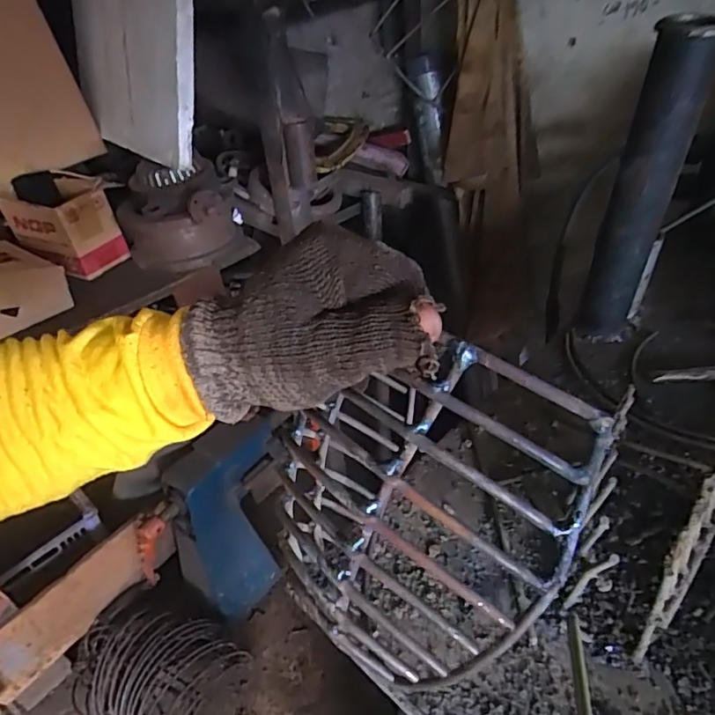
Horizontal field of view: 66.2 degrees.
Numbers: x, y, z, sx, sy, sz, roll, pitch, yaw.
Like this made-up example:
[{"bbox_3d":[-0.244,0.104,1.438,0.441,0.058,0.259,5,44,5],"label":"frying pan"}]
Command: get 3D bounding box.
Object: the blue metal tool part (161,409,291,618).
[{"bbox_3d":[-0.264,0.364,1.275,0.135,0.415,0.320,25,48,32],"label":"blue metal tool part"}]

